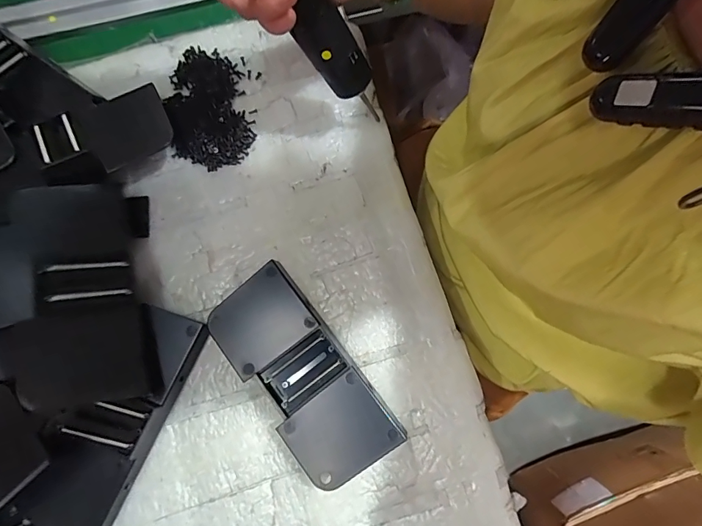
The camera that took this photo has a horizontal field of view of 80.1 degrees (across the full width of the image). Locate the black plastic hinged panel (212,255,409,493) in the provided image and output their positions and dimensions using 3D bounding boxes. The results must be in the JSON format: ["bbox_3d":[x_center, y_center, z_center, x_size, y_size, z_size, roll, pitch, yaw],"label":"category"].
[{"bbox_3d":[-0.038,0.083,0.317,0.072,0.027,0.161,-37,80,-8],"label":"black plastic hinged panel"}]

